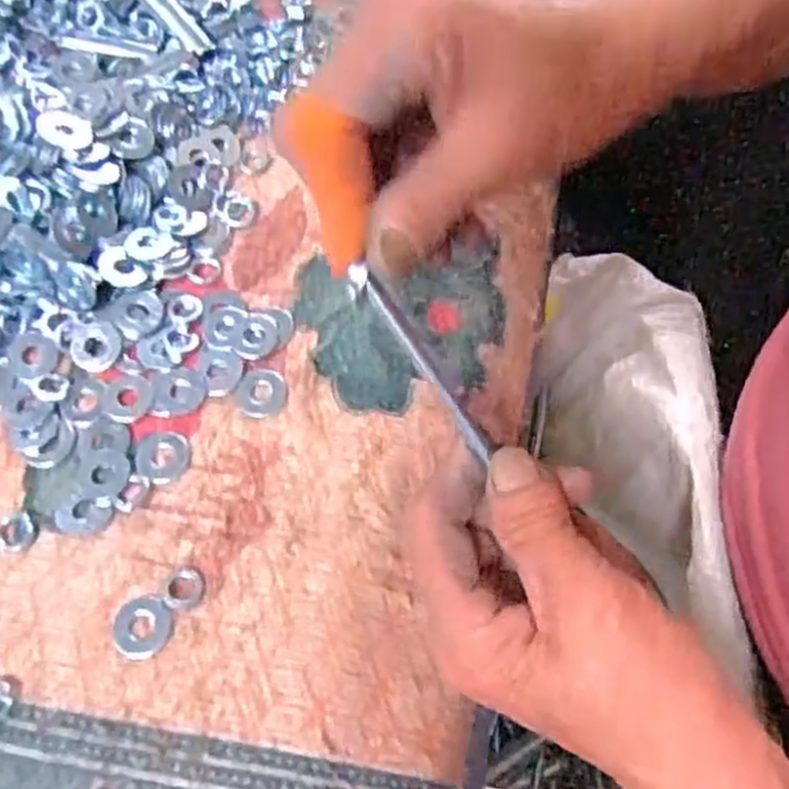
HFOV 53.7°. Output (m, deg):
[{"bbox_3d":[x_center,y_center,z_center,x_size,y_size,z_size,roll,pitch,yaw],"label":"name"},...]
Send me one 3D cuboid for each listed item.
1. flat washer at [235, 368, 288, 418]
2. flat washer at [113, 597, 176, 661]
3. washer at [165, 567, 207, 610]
[{"bbox_3d":[-0.049,-0.001,0.284,0.018,0.004,0.019,1,64,-3],"label":"flat washer"},{"bbox_3d":[-0.080,0.073,0.245,0.019,0.004,0.018,1,64,-3],"label":"flat washer"},{"bbox_3d":[-0.068,0.062,0.251,0.013,0.004,0.014,1,64,-3],"label":"washer"}]

